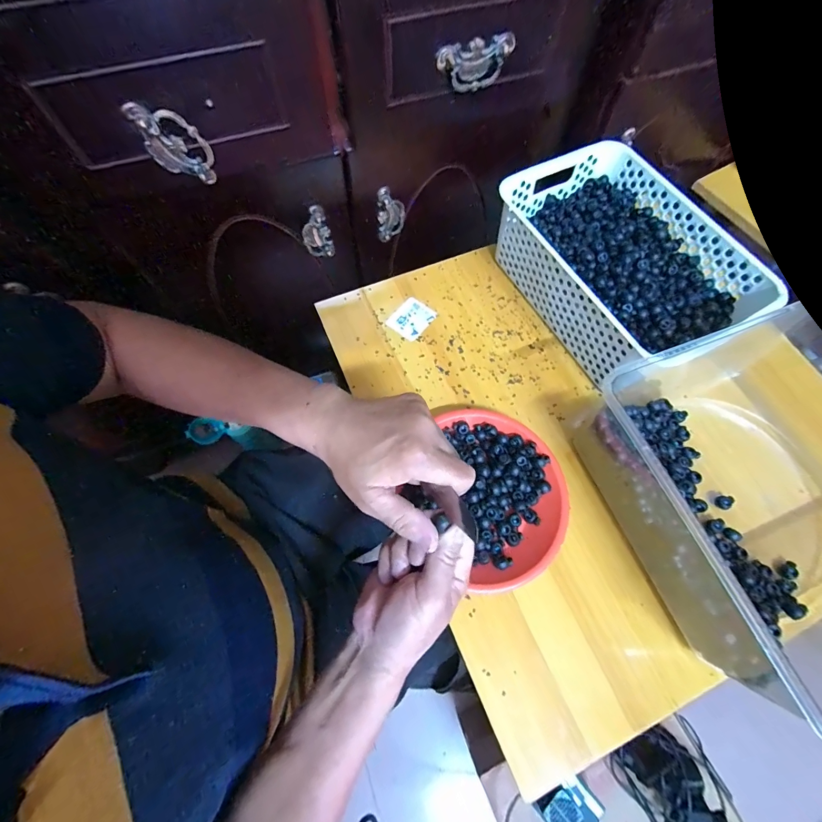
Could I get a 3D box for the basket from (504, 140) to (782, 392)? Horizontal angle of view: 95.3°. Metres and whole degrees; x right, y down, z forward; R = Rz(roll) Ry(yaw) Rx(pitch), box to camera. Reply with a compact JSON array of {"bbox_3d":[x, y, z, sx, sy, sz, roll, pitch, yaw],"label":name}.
[{"bbox_3d":[0.270,-0.190,0.503,0.211,0.109,0.303,-26,71,-12],"label":"basket"}]

